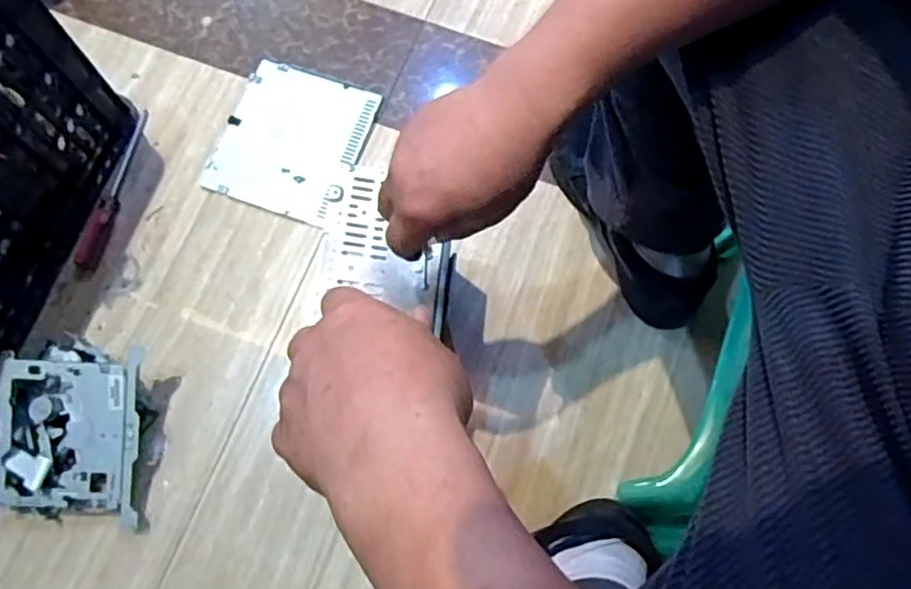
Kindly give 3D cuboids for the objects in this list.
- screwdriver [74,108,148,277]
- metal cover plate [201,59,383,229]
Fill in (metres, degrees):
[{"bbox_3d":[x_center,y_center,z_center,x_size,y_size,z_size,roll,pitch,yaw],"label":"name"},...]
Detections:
[{"bbox_3d":[-0.377,-0.115,0.730,0.027,0.023,0.203,13,75,4],"label":"screwdriver"},{"bbox_3d":[-0.187,-0.178,0.756,0.156,0.011,0.177,19,76,5],"label":"metal cover plate"}]

